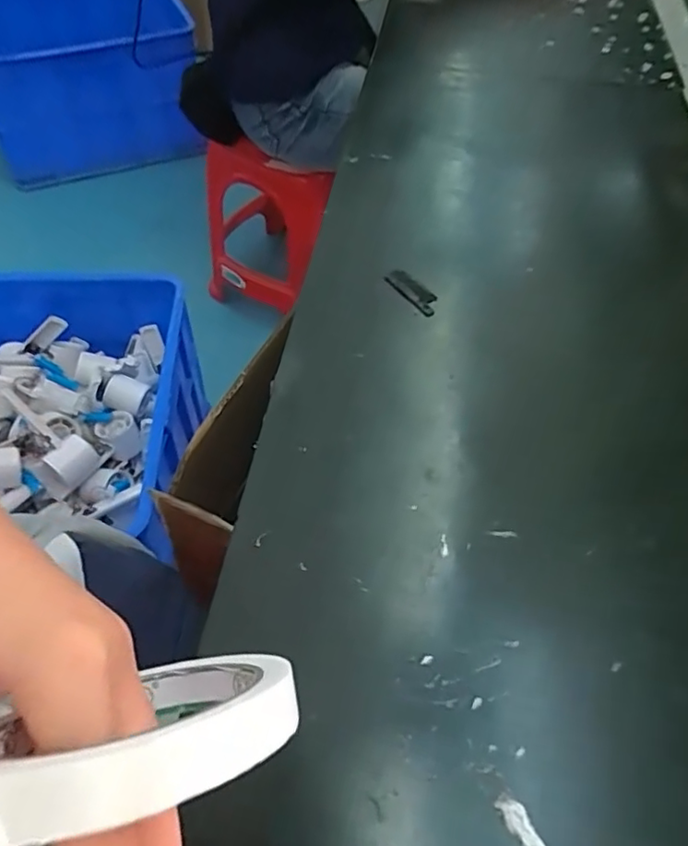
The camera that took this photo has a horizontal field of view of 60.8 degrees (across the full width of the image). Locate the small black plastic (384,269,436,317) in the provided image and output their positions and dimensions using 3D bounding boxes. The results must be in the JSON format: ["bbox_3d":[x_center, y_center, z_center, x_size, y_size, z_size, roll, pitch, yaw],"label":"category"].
[{"bbox_3d":[0.046,-0.087,0.393,0.015,0.008,0.044,-33,62,-21],"label":"small black plastic"}]

